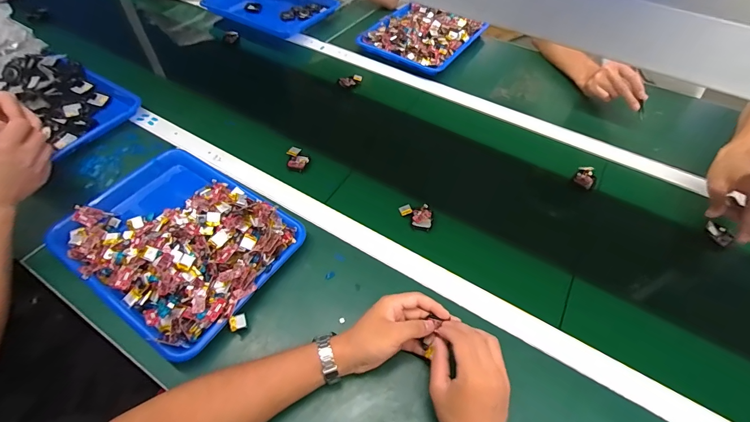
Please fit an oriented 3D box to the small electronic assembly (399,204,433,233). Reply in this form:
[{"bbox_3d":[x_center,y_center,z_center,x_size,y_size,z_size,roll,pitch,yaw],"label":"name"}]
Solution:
[{"bbox_3d":[0.070,0.009,0.615,0.058,0.019,0.041,15,54,10],"label":"small electronic assembly"}]

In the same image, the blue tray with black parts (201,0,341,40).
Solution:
[{"bbox_3d":[-0.289,-0.588,1.017,0.329,0.034,0.266,30,58,20],"label":"blue tray with black parts"}]

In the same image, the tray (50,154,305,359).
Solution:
[{"bbox_3d":[-0.307,0.042,0.566,0.335,0.069,0.253,29,58,19],"label":"tray"}]

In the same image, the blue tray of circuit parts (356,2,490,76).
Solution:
[{"bbox_3d":[0.131,-0.474,0.962,0.247,0.036,0.283,28,57,18],"label":"blue tray of circuit parts"}]

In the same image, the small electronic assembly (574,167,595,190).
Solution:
[{"bbox_3d":[0.399,-0.066,0.680,0.035,0.016,0.046,28,57,18],"label":"small electronic assembly"}]

